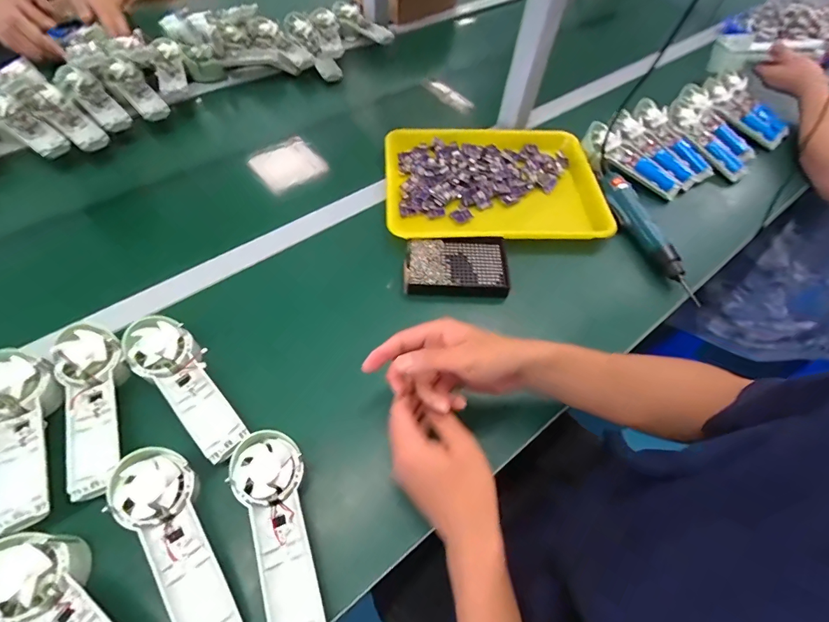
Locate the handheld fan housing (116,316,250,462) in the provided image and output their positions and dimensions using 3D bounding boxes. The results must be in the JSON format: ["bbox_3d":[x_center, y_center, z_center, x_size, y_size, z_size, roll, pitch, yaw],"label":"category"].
[{"bbox_3d":[-0.238,0.072,0.405,0.175,0.030,0.062,37,63,19],"label":"handheld fan housing"}]

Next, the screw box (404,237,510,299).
[{"bbox_3d":[0.057,-0.062,0.535,0.138,0.023,0.088,1,57,-2],"label":"screw box"}]

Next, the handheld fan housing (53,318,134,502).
[{"bbox_3d":[-0.325,0.092,0.393,0.062,0.034,0.170,-24,61,-17],"label":"handheld fan housing"}]

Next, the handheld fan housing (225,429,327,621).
[{"bbox_3d":[-0.116,0.192,0.340,0.062,0.029,0.175,-22,61,-16],"label":"handheld fan housing"}]

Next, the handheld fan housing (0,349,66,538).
[{"bbox_3d":[-0.378,0.116,0.371,0.067,0.029,0.180,-29,63,-19],"label":"handheld fan housing"}]

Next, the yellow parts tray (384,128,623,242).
[{"bbox_3d":[0.125,-0.209,0.625,0.335,0.037,0.245,0,57,-3],"label":"yellow parts tray"}]

